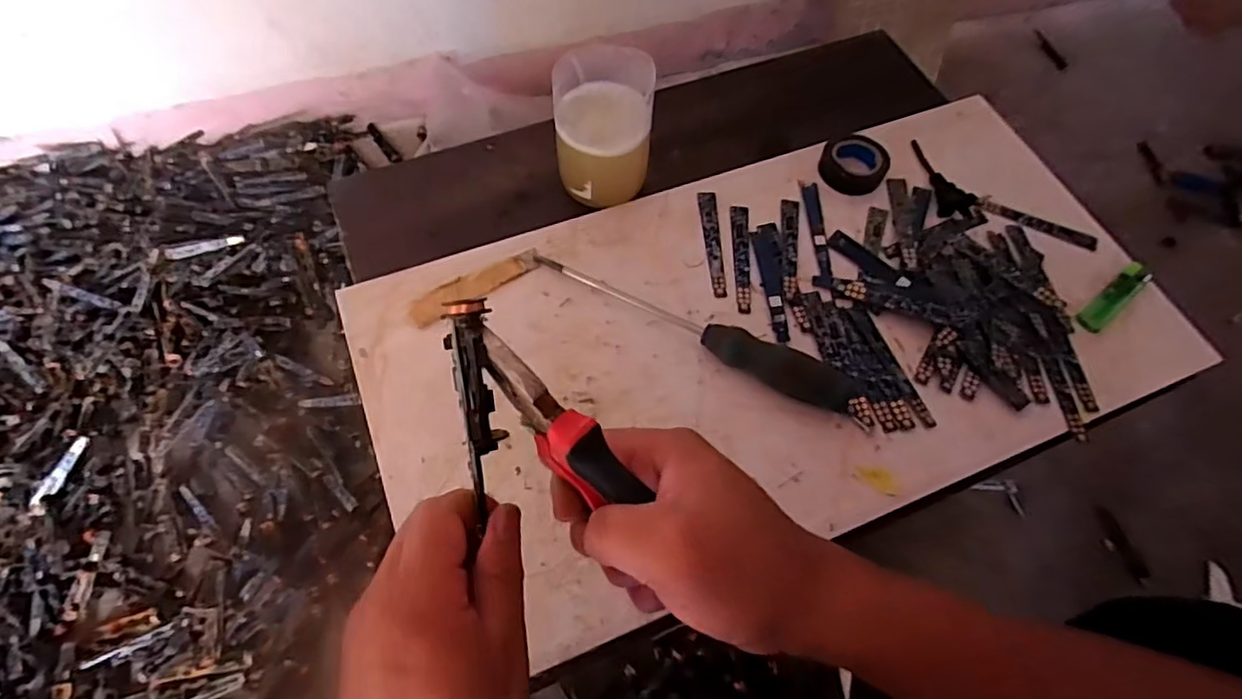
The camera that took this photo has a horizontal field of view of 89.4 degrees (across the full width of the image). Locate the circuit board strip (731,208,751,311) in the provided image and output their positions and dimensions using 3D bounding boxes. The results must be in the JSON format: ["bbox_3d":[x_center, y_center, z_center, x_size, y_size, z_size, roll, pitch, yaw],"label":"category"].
[{"bbox_3d":[0.096,-0.074,0.500,0.015,0.004,0.100,3,64,-1],"label":"circuit board strip"}]

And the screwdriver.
[{"bbox_3d":[0.049,-0.015,0.453,0.250,0.029,0.032,23,66,8],"label":"screwdriver"}]

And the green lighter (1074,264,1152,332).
[{"bbox_3d":[0.385,-0.040,0.491,0.080,0.013,0.019,-34,70,-17],"label":"green lighter"}]

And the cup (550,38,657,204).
[{"bbox_3d":[-0.015,-0.178,0.494,0.074,0.095,0.085,-9,65,-7],"label":"cup"}]

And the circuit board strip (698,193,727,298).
[{"bbox_3d":[0.074,-0.086,0.504,0.015,0.004,0.099,-1,64,-3],"label":"circuit board strip"}]

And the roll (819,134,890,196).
[{"bbox_3d":[0.198,-0.158,0.536,0.054,0.016,0.058,1,64,-2],"label":"roll"}]

